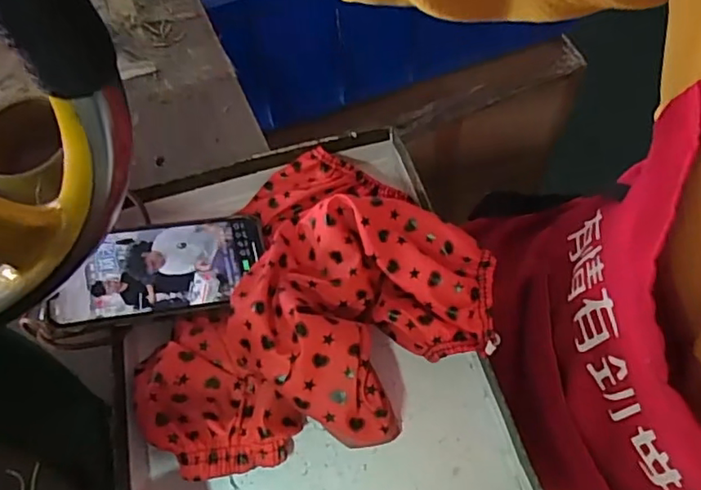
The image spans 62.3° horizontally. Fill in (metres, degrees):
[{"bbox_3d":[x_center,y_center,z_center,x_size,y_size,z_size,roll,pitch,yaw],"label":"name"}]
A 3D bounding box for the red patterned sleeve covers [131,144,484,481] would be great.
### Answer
[{"bbox_3d":[-0.013,0.042,0.379,0.185,0.071,0.229,19,63,14],"label":"red patterned sleeve covers"}]

